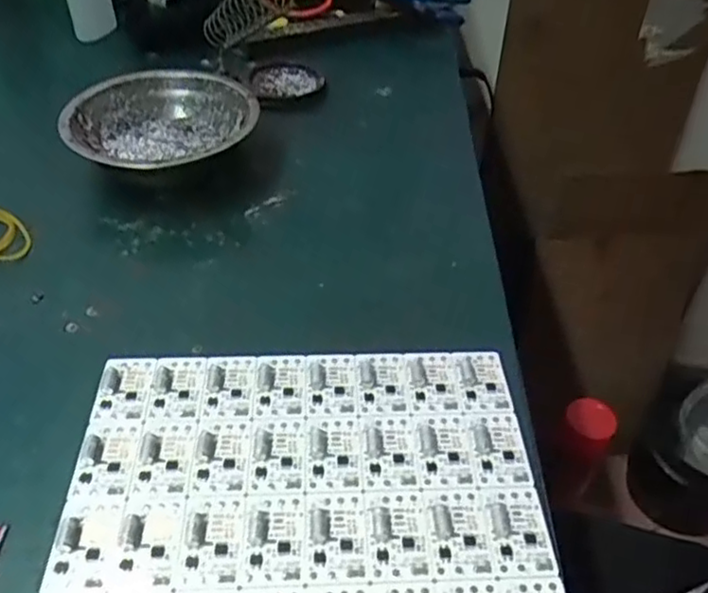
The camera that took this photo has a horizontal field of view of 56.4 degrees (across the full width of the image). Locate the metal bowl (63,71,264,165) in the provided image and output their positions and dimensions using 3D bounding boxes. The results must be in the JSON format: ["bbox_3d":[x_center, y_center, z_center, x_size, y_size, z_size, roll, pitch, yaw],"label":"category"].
[{"bbox_3d":[-0.131,-0.110,0.459,0.123,0.042,0.123,2,44,-2],"label":"metal bowl"}]

